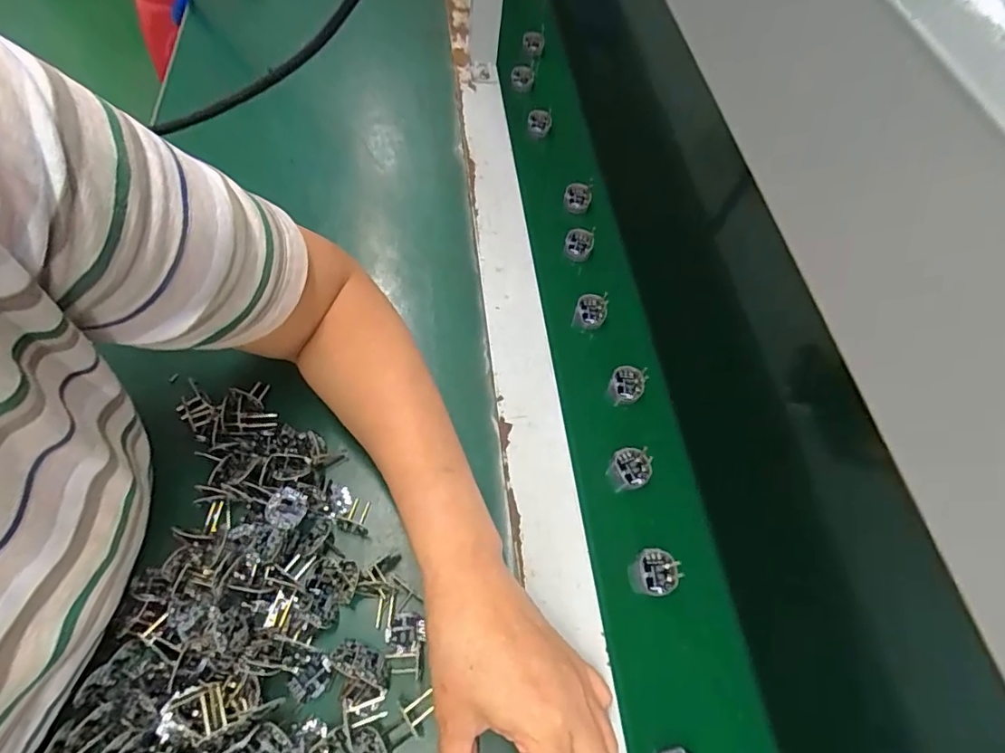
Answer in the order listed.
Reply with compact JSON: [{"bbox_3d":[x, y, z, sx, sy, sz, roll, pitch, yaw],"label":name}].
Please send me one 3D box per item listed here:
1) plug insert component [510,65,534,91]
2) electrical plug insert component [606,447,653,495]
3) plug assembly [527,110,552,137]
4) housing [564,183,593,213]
[{"bbox_3d":[0.024,-0.362,0.645,0.027,0.032,0.015,3,59,-1],"label":"plug insert component"},{"bbox_3d":[0.094,0.068,0.392,0.033,0.008,0.029,-29,75,-7],"label":"electrical plug insert component"},{"bbox_3d":[0.042,-0.289,0.601,0.027,0.019,0.022,7,61,-3],"label":"plug assembly"},{"bbox_3d":[0.076,-0.181,0.540,0.026,0.022,0.021,13,61,1],"label":"housing"}]

